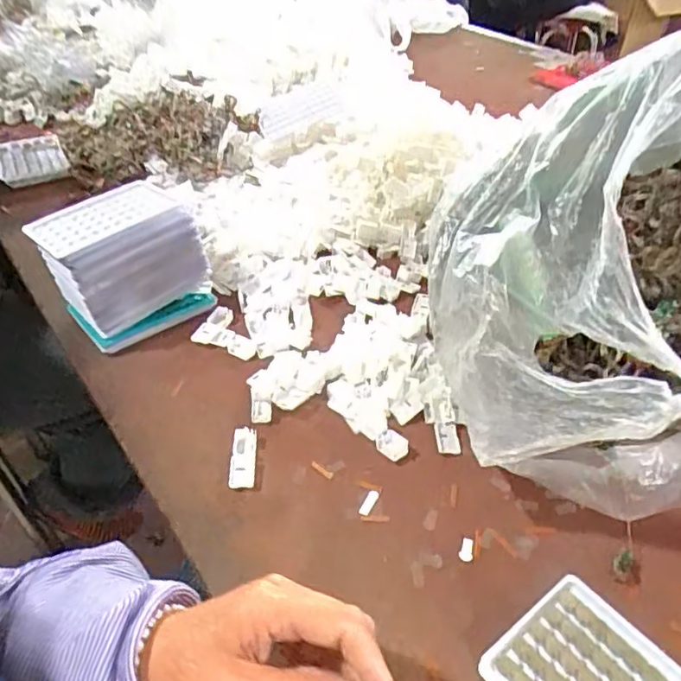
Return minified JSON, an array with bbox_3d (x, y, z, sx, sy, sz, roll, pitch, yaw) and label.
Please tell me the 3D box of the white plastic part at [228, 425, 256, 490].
[{"bbox_3d":[-0.081,0.097,0.498,0.020,0.011,0.057,-1,42,0],"label":"white plastic part"}]

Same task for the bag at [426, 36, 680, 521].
[{"bbox_3d":[0.257,-0.055,0.466,0.338,0.263,0.308,-2,42,-2],"label":"bag"}]

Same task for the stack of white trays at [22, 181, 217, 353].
[{"bbox_3d":[-0.219,-0.078,0.615,0.138,0.115,0.109,-26,48,-26],"label":"stack of white trays"}]

